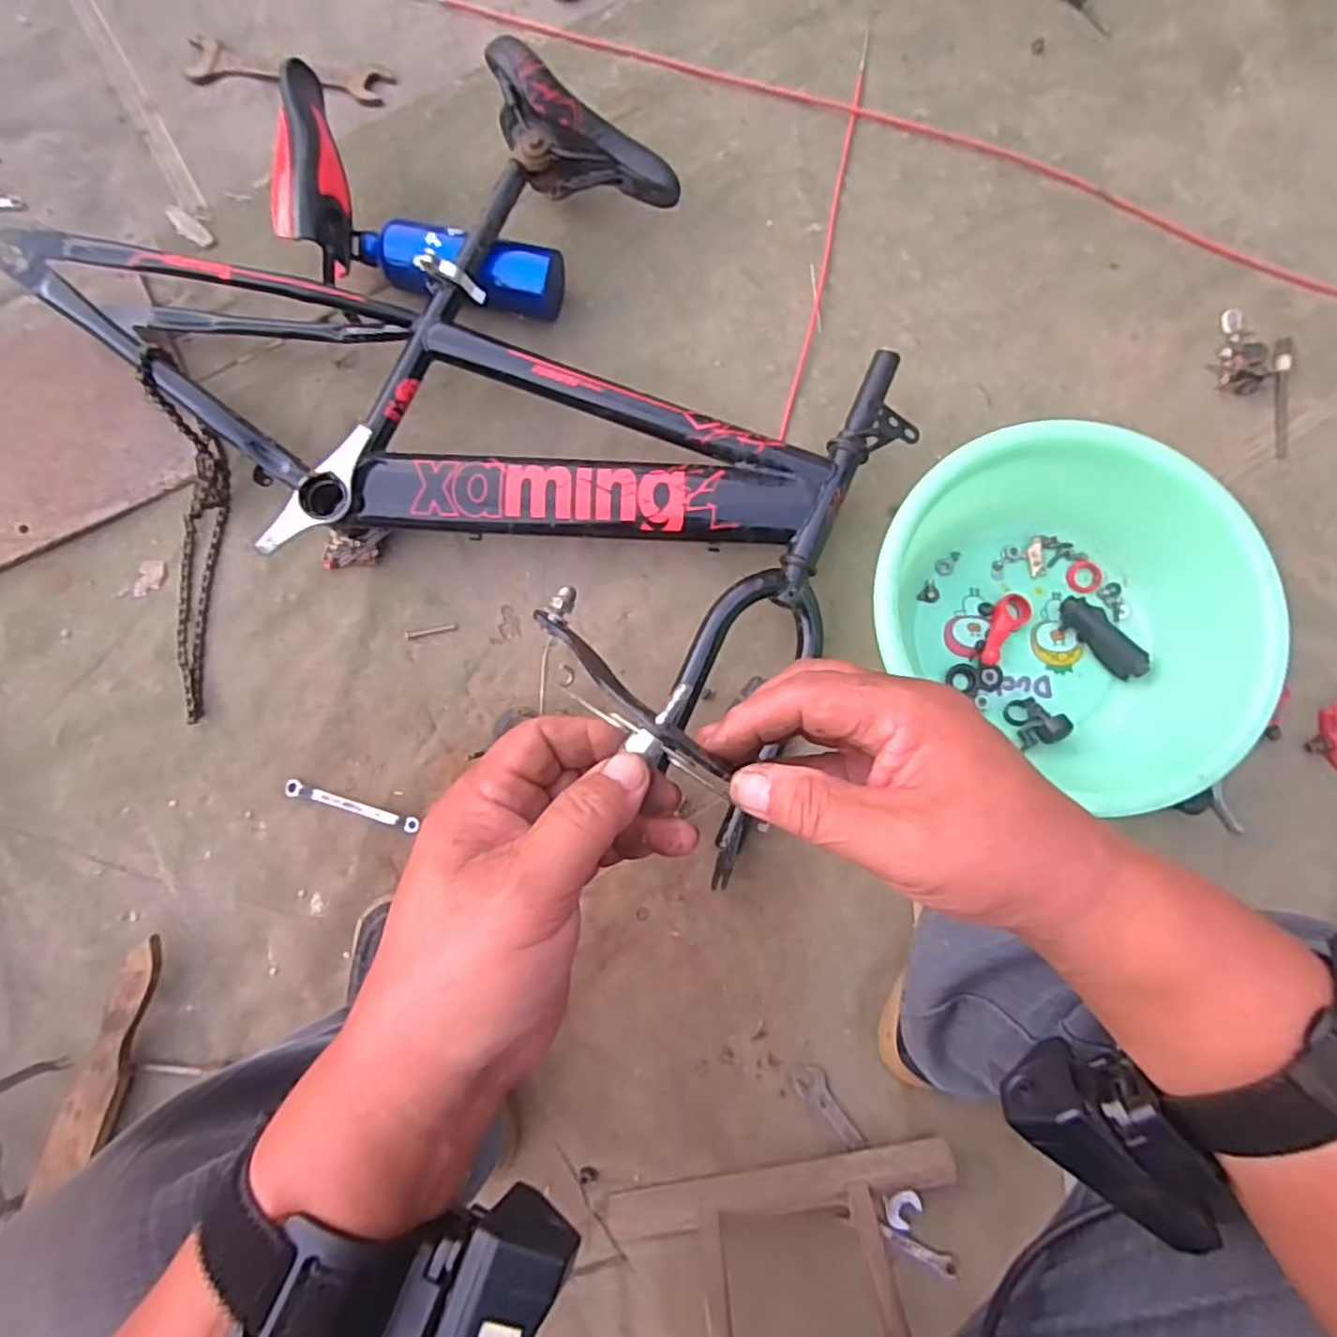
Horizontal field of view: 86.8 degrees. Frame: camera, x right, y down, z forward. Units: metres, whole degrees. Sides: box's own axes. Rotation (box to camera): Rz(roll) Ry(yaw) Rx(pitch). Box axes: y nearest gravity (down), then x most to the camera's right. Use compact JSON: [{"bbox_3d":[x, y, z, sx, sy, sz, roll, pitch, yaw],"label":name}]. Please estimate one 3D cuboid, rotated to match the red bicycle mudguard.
[{"bbox_3d":[-0.375,-0.528,0.751,0.068,0.051,0.252,-2,81,0],"label":"red bicycle mudguard"}]

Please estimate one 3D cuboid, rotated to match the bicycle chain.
[{"bbox_3d":[-0.500,-0.127,0.724,0.048,0.106,0.361,3,97,0],"label":"bicycle chain"}]

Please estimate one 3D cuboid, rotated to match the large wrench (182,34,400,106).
[{"bbox_3d":[-0.455,-0.717,0.848,0.242,0.011,0.057,7,82,0],"label":"large wrench"}]

